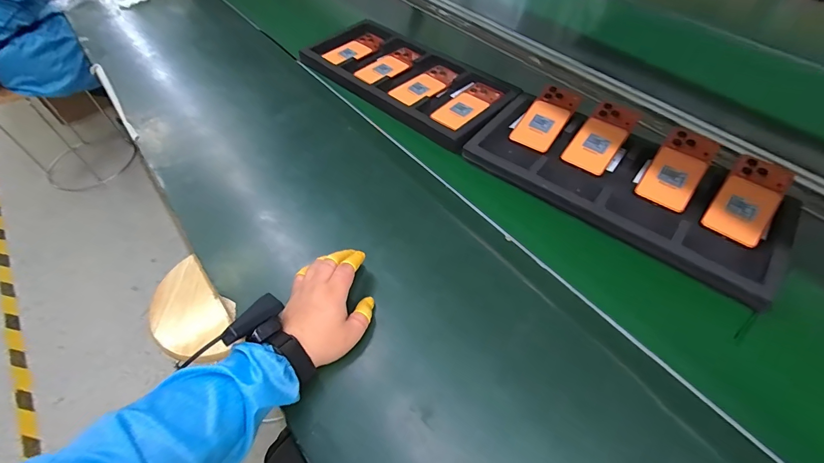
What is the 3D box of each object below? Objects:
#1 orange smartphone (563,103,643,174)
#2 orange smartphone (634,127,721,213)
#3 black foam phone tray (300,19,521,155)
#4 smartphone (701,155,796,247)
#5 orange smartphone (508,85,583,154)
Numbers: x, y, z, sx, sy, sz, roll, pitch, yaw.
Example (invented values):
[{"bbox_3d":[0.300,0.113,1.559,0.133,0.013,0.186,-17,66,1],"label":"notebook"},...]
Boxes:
[{"bbox_3d":[0.344,-0.171,0.688,0.075,0.018,0.175,33,73,21],"label":"orange smartphone"},{"bbox_3d":[0.444,-0.107,0.630,0.077,0.007,0.169,33,71,23],"label":"orange smartphone"},{"bbox_3d":[-0.022,-0.344,0.849,0.496,0.040,0.244,39,64,23],"label":"black foam phone tray"},{"bbox_3d":[0.526,-0.053,0.590,0.078,0.010,0.166,36,74,24],"label":"smartphone"},{"bbox_3d":[0.257,-0.219,0.721,0.079,0.008,0.158,31,70,21],"label":"orange smartphone"}]

